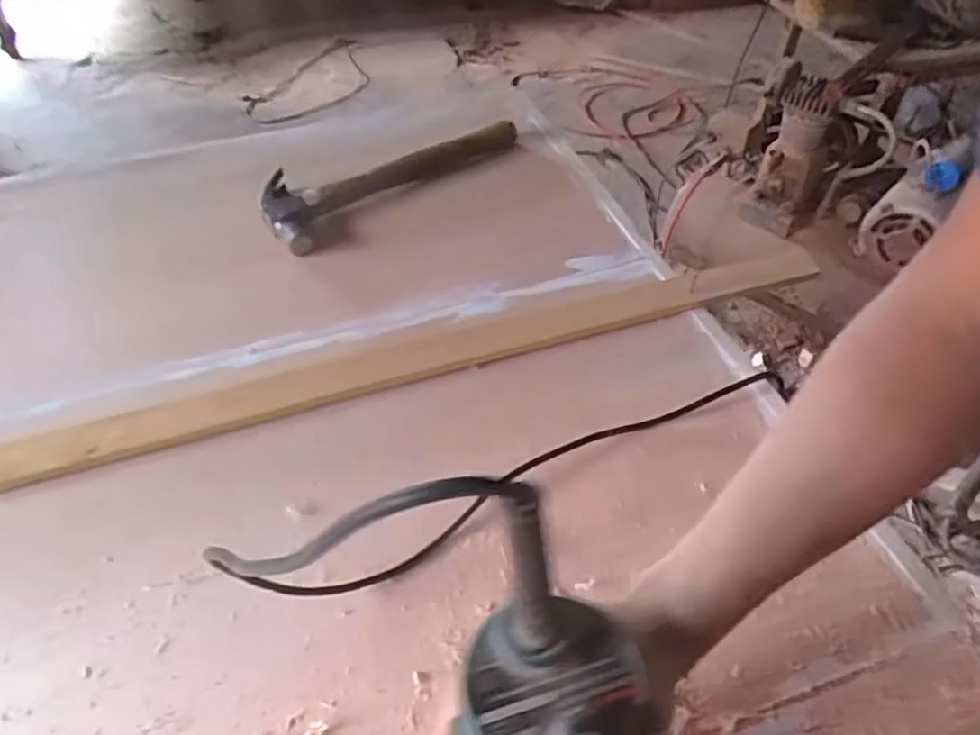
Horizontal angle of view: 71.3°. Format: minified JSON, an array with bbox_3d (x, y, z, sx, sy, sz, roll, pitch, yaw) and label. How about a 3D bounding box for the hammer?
[{"bbox_3d":[-0.128,-0.247,0.840,0.335,0.032,0.121,-35,55,-28],"label":"hammer"}]

